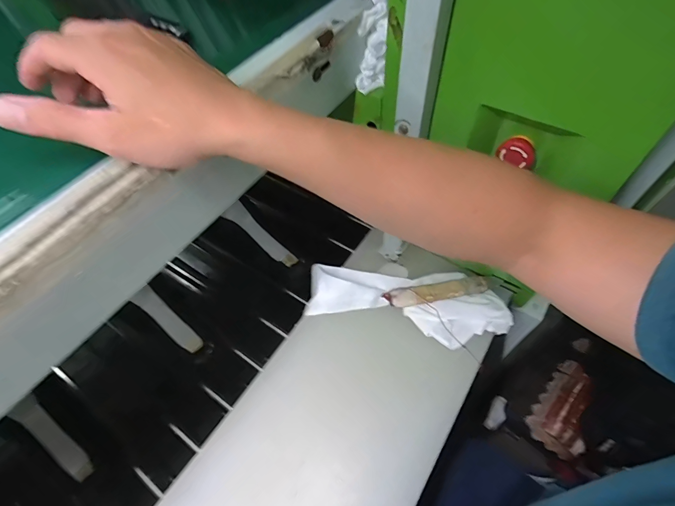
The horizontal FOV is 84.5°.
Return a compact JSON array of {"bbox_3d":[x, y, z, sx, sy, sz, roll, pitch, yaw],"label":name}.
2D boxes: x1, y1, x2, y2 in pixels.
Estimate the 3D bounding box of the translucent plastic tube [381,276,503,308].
[{"bbox_3d":[0.153,0.053,0.541,0.168,0.015,0.030,-8,56,-3],"label":"translucent plastic tube"}]

